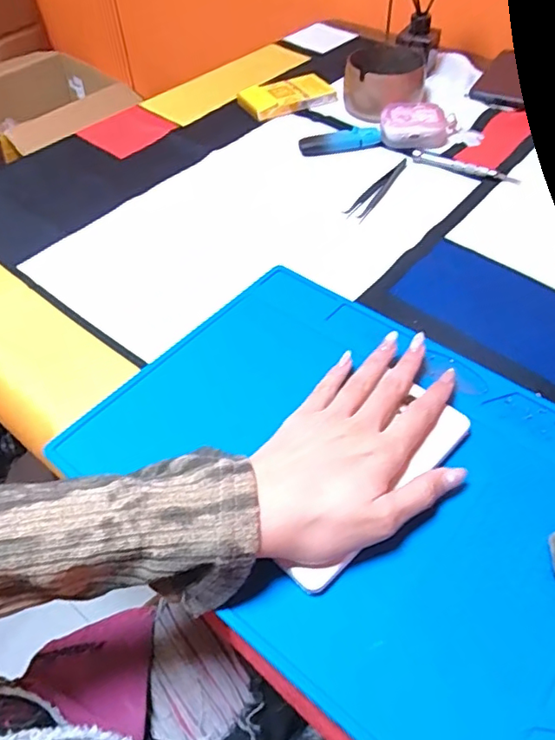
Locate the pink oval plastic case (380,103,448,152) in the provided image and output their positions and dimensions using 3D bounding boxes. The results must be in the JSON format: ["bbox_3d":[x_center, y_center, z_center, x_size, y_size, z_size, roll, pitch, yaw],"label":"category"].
[{"bbox_3d":[0.141,-0.253,0.584,0.067,0.026,0.048,8,51,9],"label":"pink oval plastic case"}]

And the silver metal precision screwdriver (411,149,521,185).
[{"bbox_3d":[0.180,-0.195,0.544,0.103,0.010,0.012,22,55,20],"label":"silver metal precision screwdriver"}]

